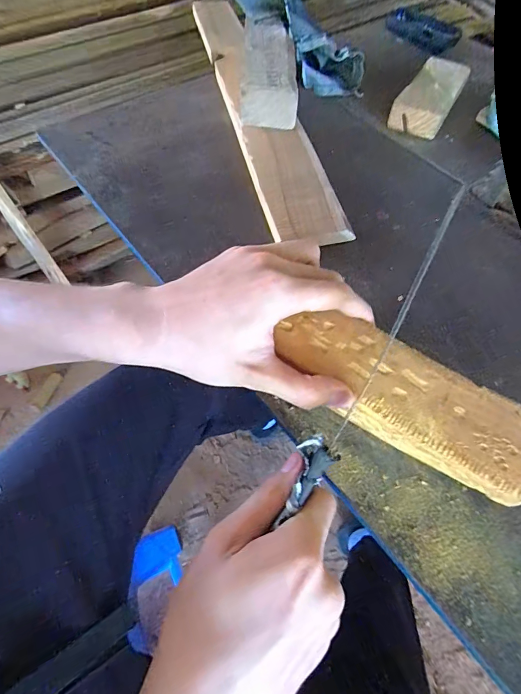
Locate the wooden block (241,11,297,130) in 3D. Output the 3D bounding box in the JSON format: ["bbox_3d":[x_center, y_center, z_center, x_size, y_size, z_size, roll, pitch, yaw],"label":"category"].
[{"bbox_3d":[0.007,-0.316,0.423,0.063,0.044,0.161,1,59,-3],"label":"wooden block"}]

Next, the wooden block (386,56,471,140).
[{"bbox_3d":[0.209,-0.307,0.455,0.059,0.033,0.135,30,62,14],"label":"wooden block"}]

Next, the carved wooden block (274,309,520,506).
[{"bbox_3d":[0.083,0.032,0.231,0.158,0.035,0.053,32,62,14],"label":"carved wooden block"}]

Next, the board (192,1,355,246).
[{"bbox_3d":[-0.013,-0.305,0.445,0.073,0.021,0.498,-11,60,-10],"label":"board"}]

